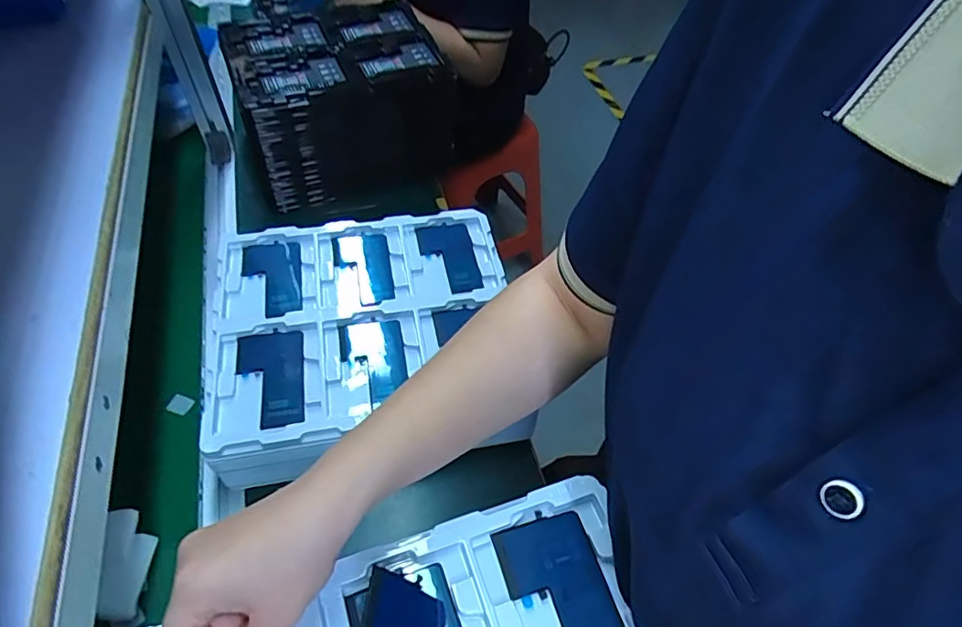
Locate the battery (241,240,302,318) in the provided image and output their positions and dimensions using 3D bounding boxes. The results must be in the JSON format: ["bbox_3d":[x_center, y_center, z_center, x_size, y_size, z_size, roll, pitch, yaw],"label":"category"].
[{"bbox_3d":[-0.241,-0.040,0.639,0.065,0.009,0.112,-8,53,-9],"label":"battery"}]

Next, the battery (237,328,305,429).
[{"bbox_3d":[-0.211,0.064,0.555,0.064,0.007,0.111,-8,53,-9],"label":"battery"}]

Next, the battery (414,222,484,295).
[{"bbox_3d":[-0.039,-0.067,0.672,0.062,0.009,0.109,-10,53,-10],"label":"battery"}]

